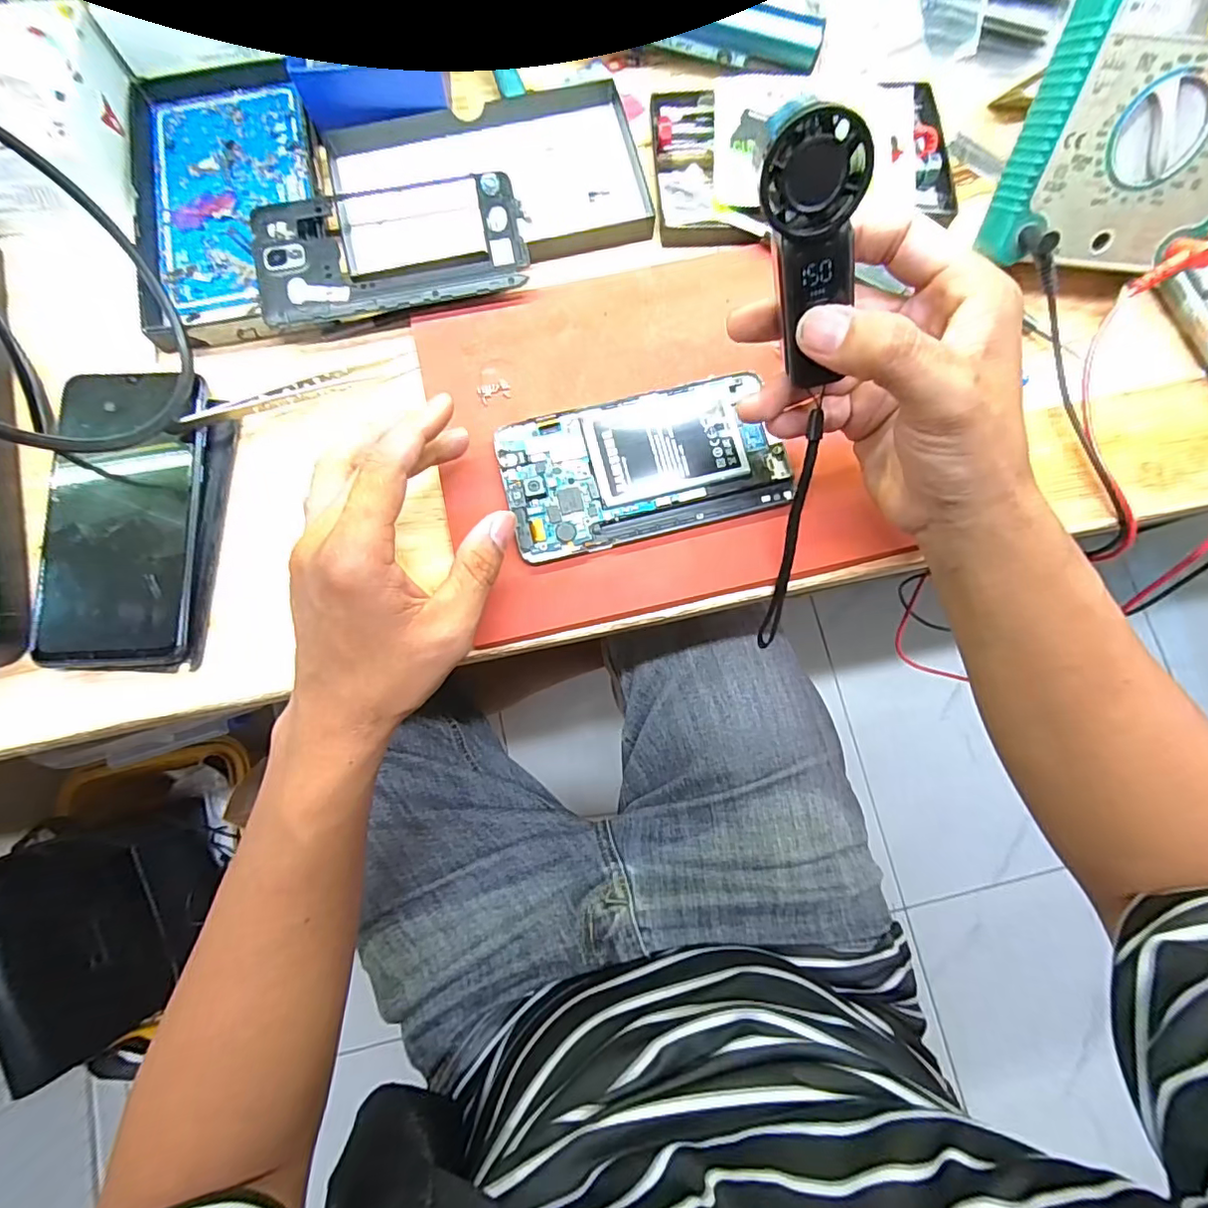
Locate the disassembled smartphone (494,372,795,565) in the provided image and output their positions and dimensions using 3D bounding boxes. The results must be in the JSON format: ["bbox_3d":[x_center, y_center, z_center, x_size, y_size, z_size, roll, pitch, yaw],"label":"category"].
[{"bbox_3d":[0.021,-0.074,0.295,0.145,0.014,0.078,-14,80,-3],"label":"disassembled smartphone"}]

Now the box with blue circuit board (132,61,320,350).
[{"bbox_3d":[-0.219,-0.240,0.326,0.103,0.016,0.183,-12,80,-3],"label":"box with blue circuit board"}]

